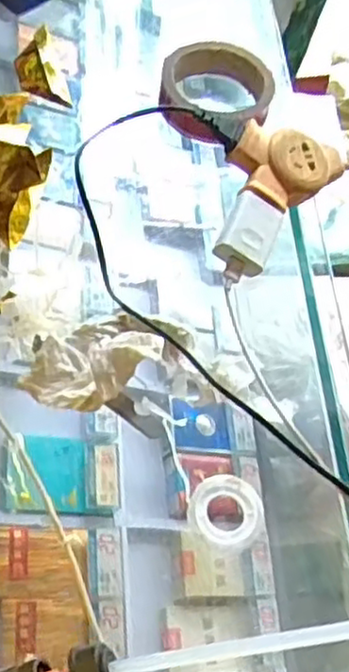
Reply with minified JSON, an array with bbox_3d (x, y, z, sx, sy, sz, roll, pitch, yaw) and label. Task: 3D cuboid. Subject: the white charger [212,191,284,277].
[{"bbox_3d":[0.057,-0.079,0.540,0.038,0.019,0.057,24,60,6],"label":"white charger"}]

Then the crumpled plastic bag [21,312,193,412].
[{"bbox_3d":[-0.046,0.011,0.489,0.113,0.032,0.057,-31,69,-22],"label":"crumpled plastic bag"}]

